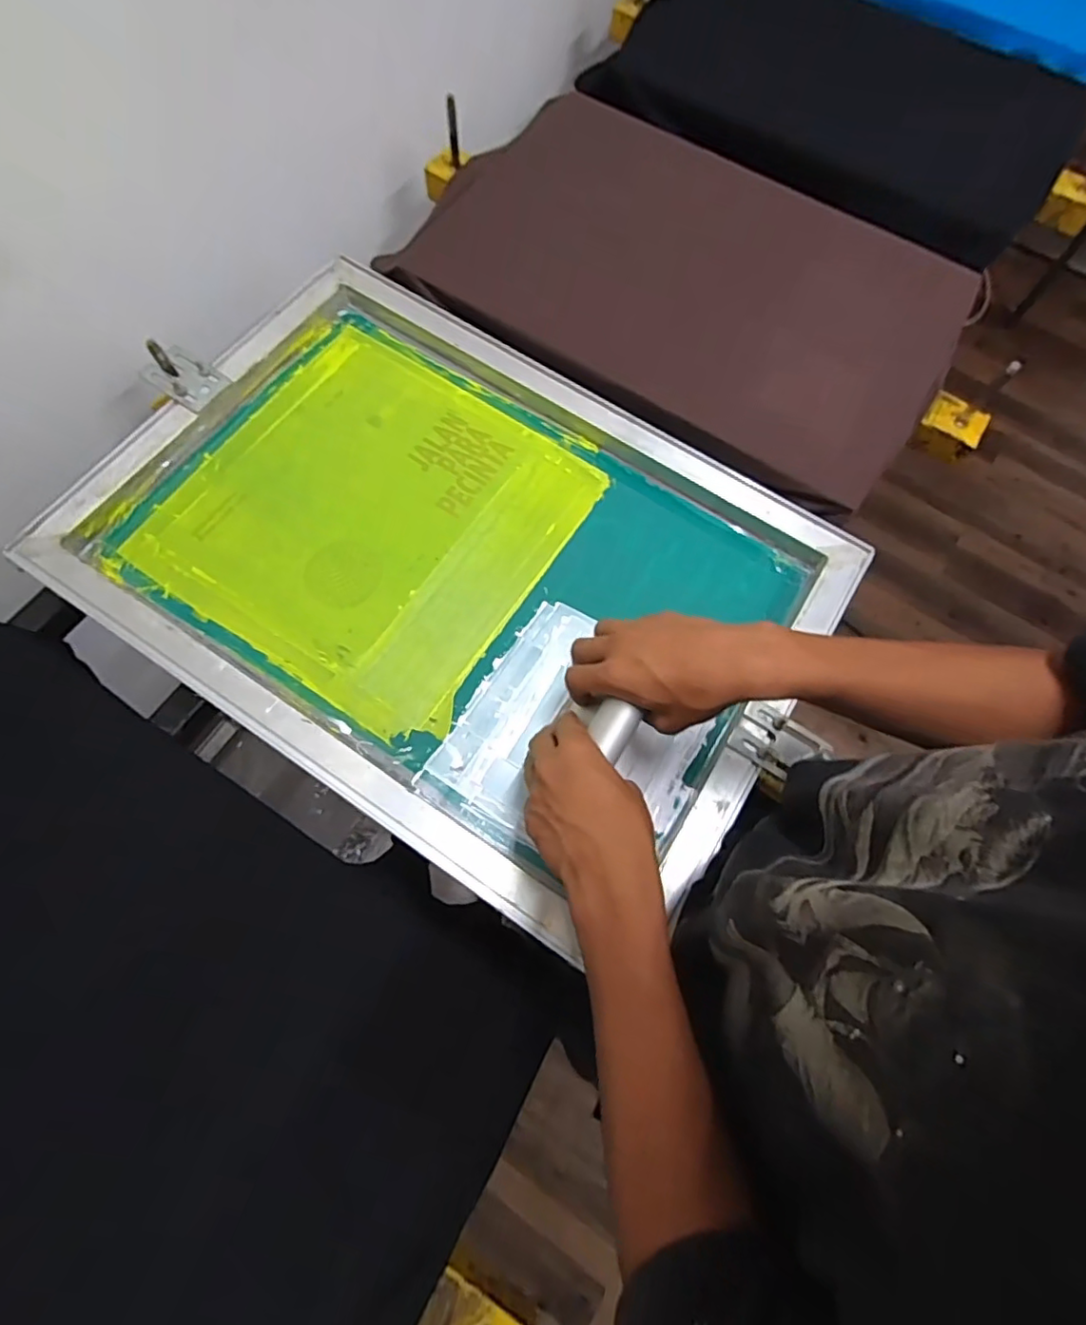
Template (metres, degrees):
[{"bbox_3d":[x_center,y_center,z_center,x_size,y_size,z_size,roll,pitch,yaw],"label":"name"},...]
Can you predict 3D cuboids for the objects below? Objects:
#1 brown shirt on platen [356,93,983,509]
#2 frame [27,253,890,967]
[{"bbox_3d":[0.159,-0.465,0.723,0.667,0.046,0.432,30,72,6],"label":"brown shirt on platen"},{"bbox_3d":[-0.082,-0.104,0.564,0.656,0.043,0.471,32,72,9],"label":"frame"}]

